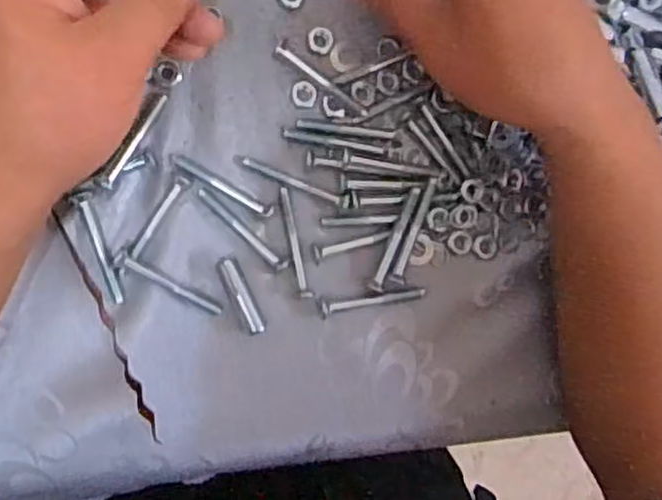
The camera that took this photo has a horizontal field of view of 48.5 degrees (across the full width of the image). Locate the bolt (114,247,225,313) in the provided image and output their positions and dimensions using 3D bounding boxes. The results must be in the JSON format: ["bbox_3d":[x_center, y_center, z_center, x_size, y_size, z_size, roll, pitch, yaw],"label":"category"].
[{"bbox_3d":[-0.078,0.016,0.353,0.055,0.009,0.010,27,85,-9],"label":"bolt"}]

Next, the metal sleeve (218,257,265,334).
[{"bbox_3d":[-0.044,0.022,0.360,0.009,0.010,0.039,-24,94,-9],"label":"metal sleeve"}]

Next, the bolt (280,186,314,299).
[{"bbox_3d":[-0.018,-0.003,0.365,0.007,0.008,0.055,-14,92,-10],"label":"bolt"}]

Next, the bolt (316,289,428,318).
[{"bbox_3d":[0.021,0.025,0.372,0.055,0.006,0.009,-9,91,-10],"label":"bolt"}]

